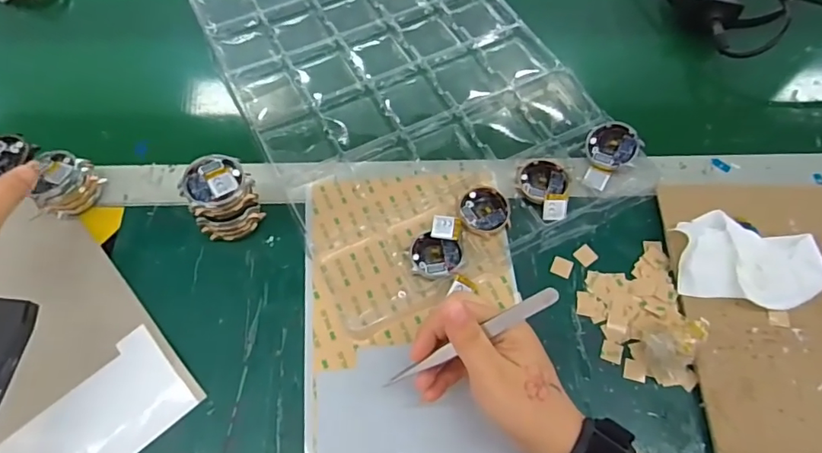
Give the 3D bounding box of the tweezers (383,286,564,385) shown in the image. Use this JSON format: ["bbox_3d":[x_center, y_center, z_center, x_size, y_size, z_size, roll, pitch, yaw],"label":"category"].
[{"bbox_3d":[0.037,0.073,0.325,0.128,0.008,0.011,-32,65,15],"label":"tweezers"}]

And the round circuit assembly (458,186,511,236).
[{"bbox_3d":[0.063,-0.014,0.433,0.042,0.006,0.044,0,63,-1],"label":"round circuit assembly"}]

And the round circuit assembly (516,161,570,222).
[{"bbox_3d":[0.119,-0.033,0.438,0.042,0.016,0.061,-15,64,-8],"label":"round circuit assembly"}]

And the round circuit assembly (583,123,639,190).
[{"bbox_3d":[0.174,-0.063,0.451,0.044,0.009,0.065,27,81,28],"label":"round circuit assembly"}]

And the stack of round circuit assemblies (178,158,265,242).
[{"bbox_3d":[-0.150,-0.020,0.405,0.050,0.065,0.044,-30,67,-15],"label":"stack of round circuit assemblies"}]

